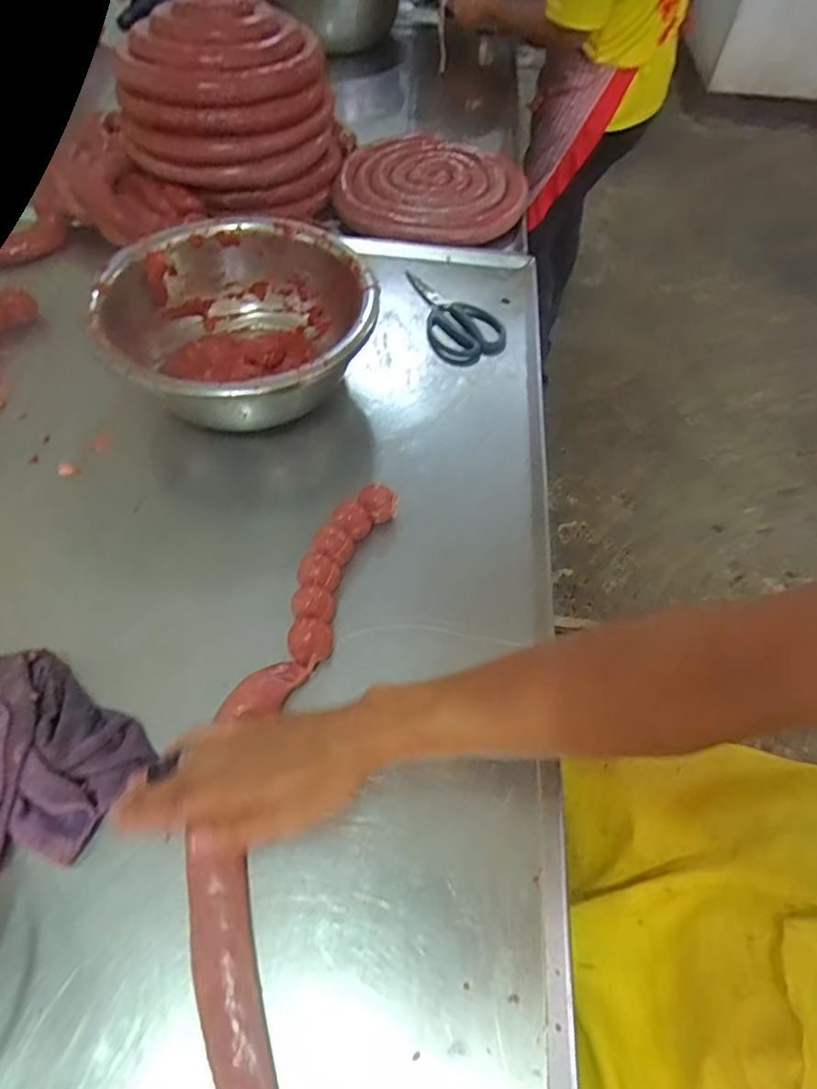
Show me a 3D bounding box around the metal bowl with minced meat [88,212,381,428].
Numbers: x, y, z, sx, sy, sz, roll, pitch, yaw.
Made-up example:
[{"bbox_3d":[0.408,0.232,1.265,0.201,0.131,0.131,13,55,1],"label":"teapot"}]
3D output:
[{"bbox_3d":[-0.179,-0.228,0.618,0.267,0.104,0.270,1,58,-2],"label":"metal bowl with minced meat"}]

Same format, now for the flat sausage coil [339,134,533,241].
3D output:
[{"bbox_3d":[0.030,-0.566,0.880,0.275,0.045,0.269,1,58,-2],"label":"flat sausage coil"}]

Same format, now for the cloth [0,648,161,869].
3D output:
[{"bbox_3d":[-0.302,0.160,0.410,0.180,0.036,0.151,26,60,13],"label":"cloth"}]

